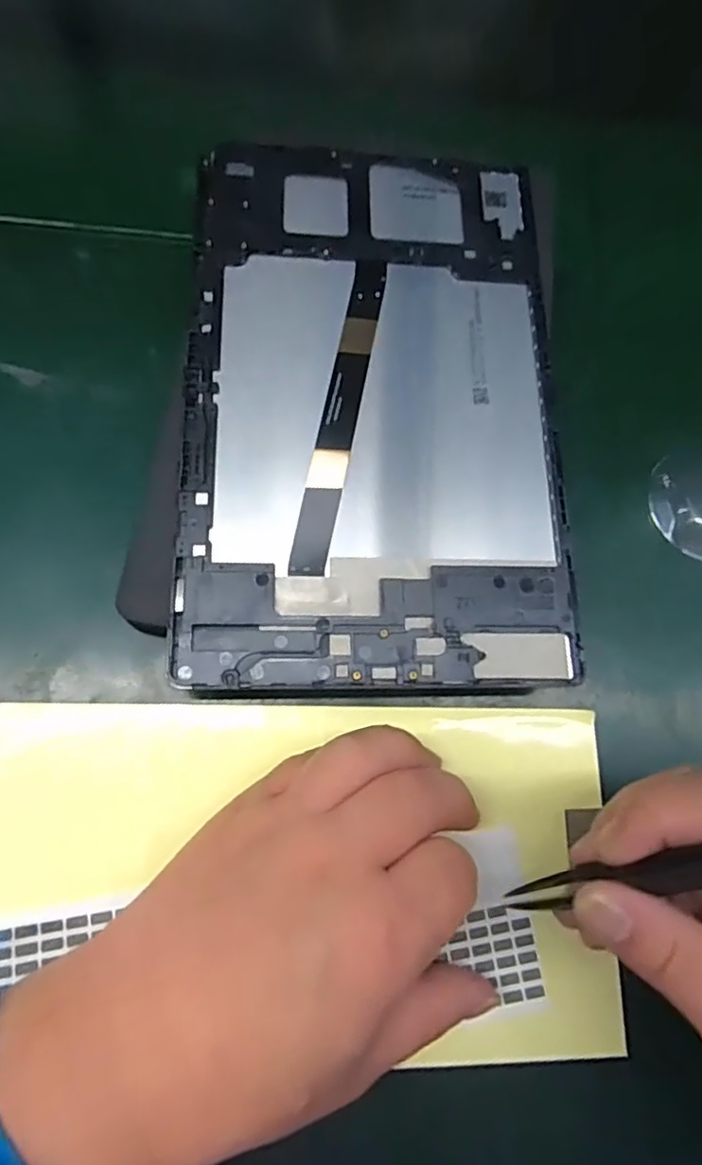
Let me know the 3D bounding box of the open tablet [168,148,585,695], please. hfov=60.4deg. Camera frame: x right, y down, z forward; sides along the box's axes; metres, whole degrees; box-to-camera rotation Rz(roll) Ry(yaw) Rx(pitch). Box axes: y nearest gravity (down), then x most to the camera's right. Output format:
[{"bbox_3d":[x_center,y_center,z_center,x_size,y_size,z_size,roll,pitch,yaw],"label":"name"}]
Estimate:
[{"bbox_3d":[0.010,-0.076,0.245,0.146,0.009,0.234,0,76,-6],"label":"open tablet"}]

